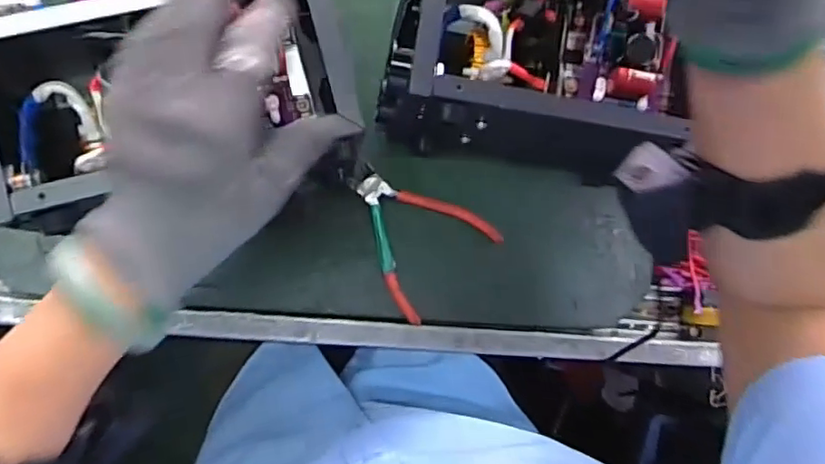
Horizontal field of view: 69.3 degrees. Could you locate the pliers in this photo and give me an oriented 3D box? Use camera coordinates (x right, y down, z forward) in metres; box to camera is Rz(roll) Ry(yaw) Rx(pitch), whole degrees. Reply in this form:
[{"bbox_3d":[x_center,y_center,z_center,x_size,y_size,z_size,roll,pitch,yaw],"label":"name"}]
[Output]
[{"bbox_3d":[-0.004,-0.001,0.529,0.129,0.011,0.109,44,82,-4],"label":"pliers"}]

